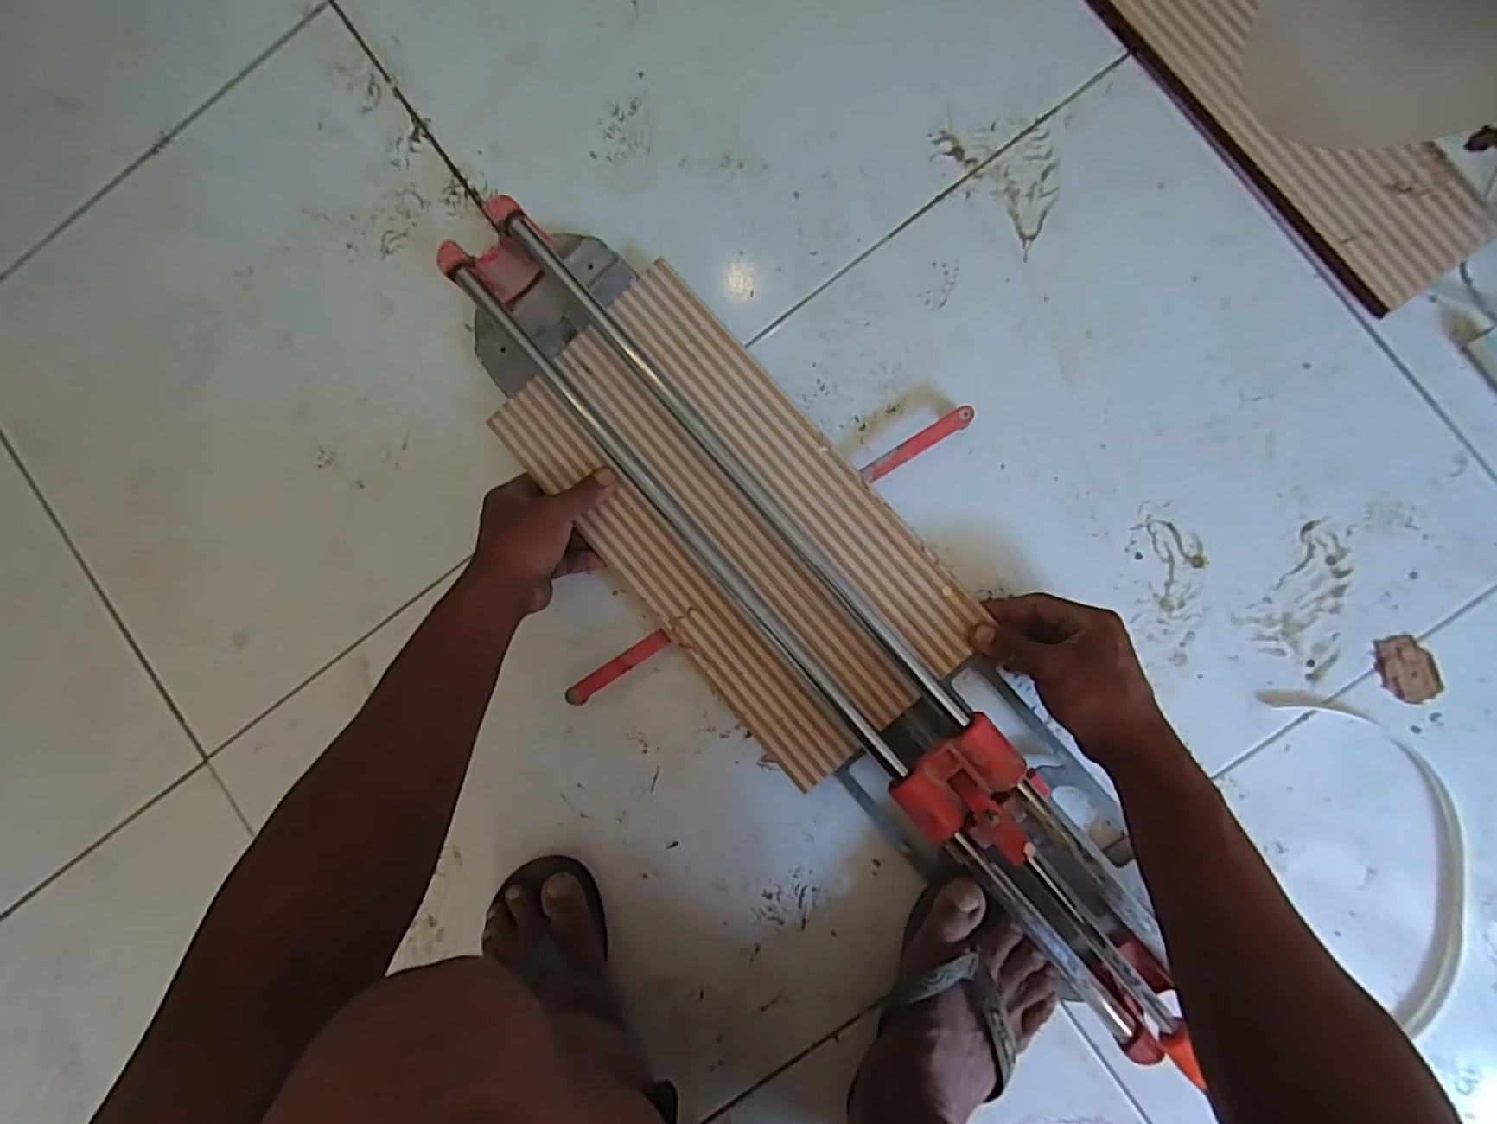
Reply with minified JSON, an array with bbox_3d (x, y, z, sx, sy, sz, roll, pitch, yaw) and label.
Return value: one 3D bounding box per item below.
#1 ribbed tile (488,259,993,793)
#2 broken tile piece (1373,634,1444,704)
[{"bbox_3d":[-0.013,-0.031,0.504,0.195,0.010,0.387,-42,85,3],"label":"ribbed tile"},{"bbox_3d":[0.498,0.081,0.480,0.038,0.004,0.052,-21,86,5],"label":"broken tile piece"}]

